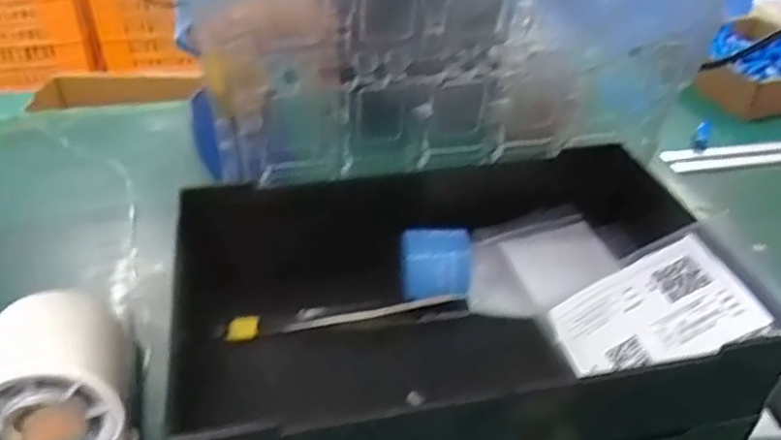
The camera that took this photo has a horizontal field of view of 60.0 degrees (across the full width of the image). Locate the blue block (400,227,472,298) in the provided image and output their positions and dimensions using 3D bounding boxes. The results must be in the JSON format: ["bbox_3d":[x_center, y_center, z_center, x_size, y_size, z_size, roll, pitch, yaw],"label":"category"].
[{"bbox_3d":[0.023,0.021,0.342,0.034,0.025,0.024,-1,36,-3],"label":"blue block"}]

